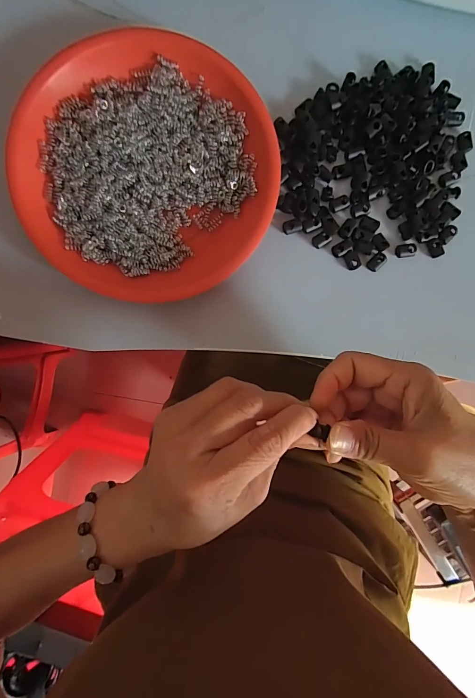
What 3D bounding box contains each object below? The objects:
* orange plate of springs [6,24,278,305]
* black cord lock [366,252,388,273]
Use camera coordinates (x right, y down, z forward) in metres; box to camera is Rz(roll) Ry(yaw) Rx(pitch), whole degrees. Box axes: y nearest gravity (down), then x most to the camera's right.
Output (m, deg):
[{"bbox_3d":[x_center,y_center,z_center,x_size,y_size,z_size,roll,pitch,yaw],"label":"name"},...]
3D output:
[{"bbox_3d":[-0.068,-0.137,0.263,0.182,0.030,0.196,0,93,0],"label":"orange plate of springs"},{"bbox_3d":[0.118,-0.073,0.289,0.016,0.008,0.011,-42,92,1],"label":"black cord lock"}]

